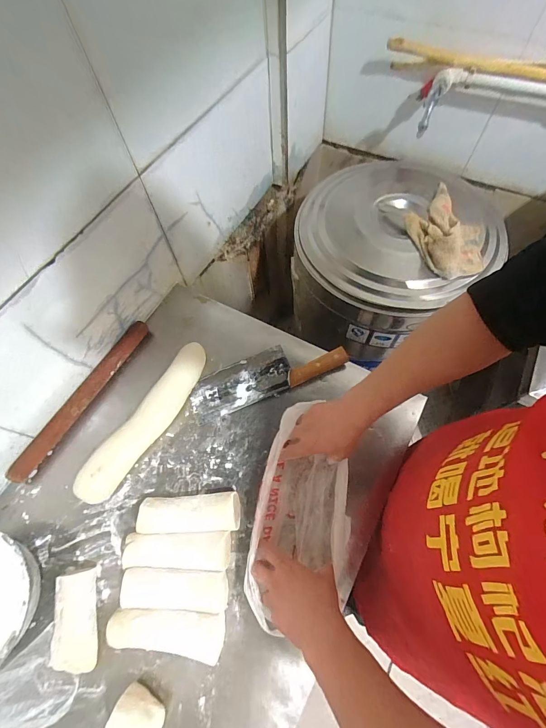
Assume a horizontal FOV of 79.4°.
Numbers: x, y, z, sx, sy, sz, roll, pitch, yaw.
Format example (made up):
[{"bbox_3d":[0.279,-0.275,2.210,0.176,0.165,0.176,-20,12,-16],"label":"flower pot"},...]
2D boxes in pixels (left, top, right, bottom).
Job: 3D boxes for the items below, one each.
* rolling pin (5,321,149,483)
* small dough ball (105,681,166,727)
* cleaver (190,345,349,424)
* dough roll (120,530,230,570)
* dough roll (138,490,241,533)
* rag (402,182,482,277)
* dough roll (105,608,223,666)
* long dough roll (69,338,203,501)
[{"bbox_3d":[-0.364,0.060,0.633,0.035,0.037,0.355,28,69,15],"label":"rolling pin"},{"bbox_3d":[-0.184,0.480,0.447,0.064,0.046,0.055,28,69,15],"label":"small dough ball"},{"bbox_3d":[-0.014,0.017,0.645,0.310,0.034,0.099,-20,65,-6],"label":"cleaver"},{"bbox_3d":[-0.150,0.298,0.527,0.163,0.036,0.051,-2,64,2],"label":"dough roll"},{"bbox_3d":[-0.142,0.248,0.545,0.173,0.040,0.056,-4,64,1],"label":"dough roll"},{"bbox_3d":[0.374,-0.295,0.706,0.155,0.067,0.222,-21,65,-7],"label":"rag"},{"bbox_3d":[-0.153,0.393,0.484,0.164,0.043,0.057,1,64,4],"label":"dough roll"},{"bbox_3d":[-0.227,0.100,0.605,0.053,0.051,0.322,29,69,16],"label":"long dough roll"}]

